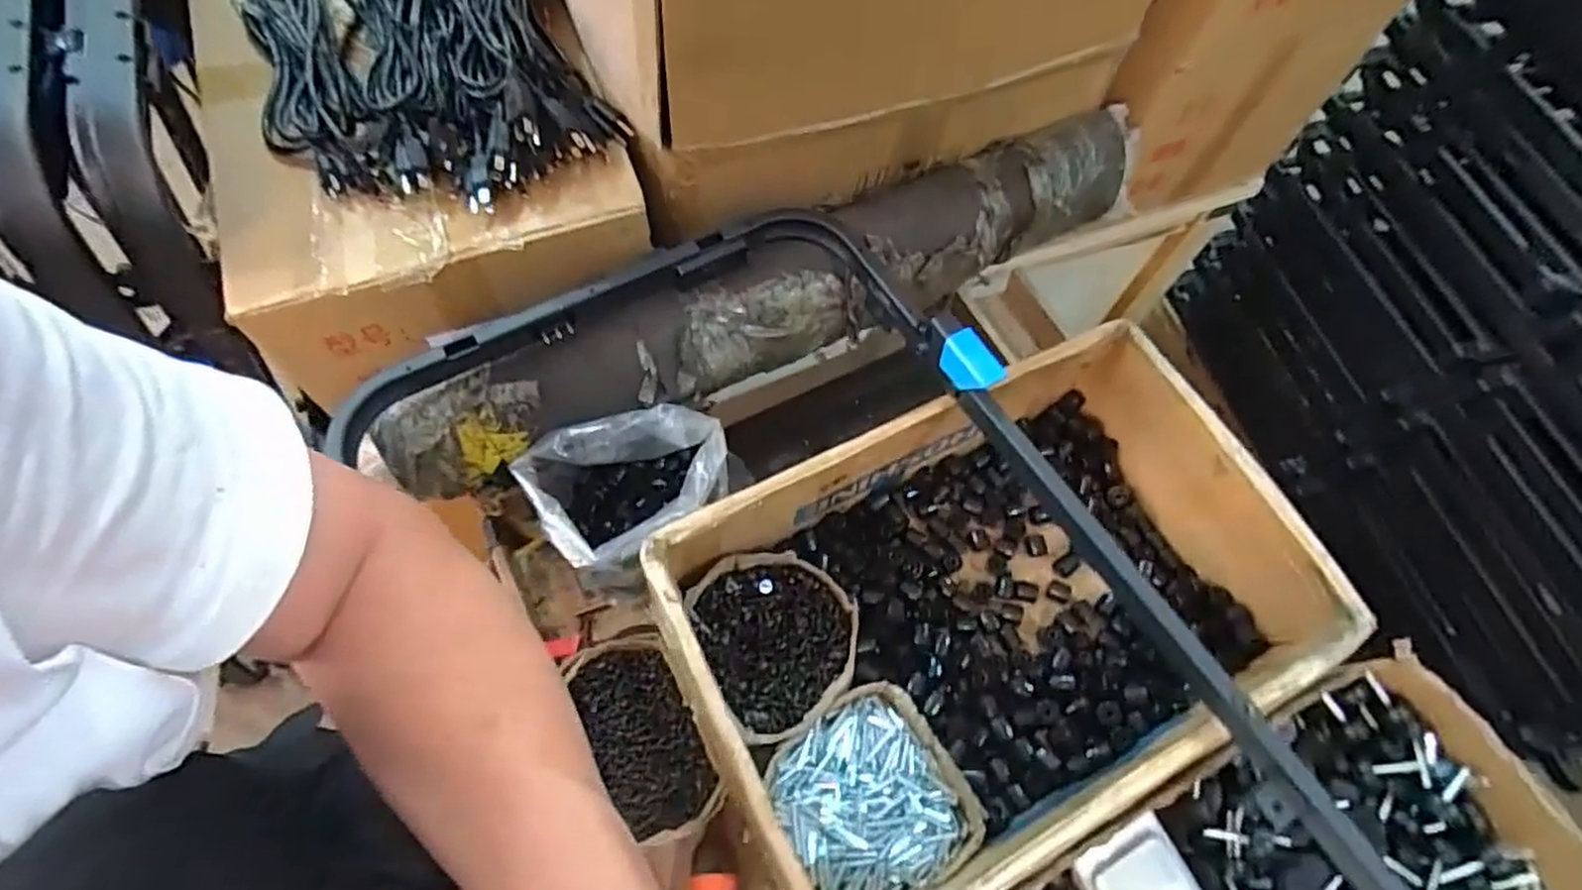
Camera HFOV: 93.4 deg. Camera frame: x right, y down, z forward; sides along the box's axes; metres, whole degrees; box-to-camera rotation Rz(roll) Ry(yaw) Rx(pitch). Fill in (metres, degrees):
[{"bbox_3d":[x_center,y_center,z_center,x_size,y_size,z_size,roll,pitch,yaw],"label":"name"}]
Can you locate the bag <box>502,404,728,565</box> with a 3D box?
[{"bbox_3d":[-0.152,0.053,0.707,0.183,0.117,0.124,-9,65,-8],"label":"bag"}]

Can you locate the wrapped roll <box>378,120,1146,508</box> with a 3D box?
[{"bbox_3d":[0.022,-0.158,0.748,0.832,0.101,0.130,-29,69,-17],"label":"wrapped roll"}]

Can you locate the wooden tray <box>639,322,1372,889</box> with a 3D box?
[{"bbox_3d":[0.181,0.160,0.677,0.512,0.171,0.352,-25,68,-15],"label":"wooden tray"}]

